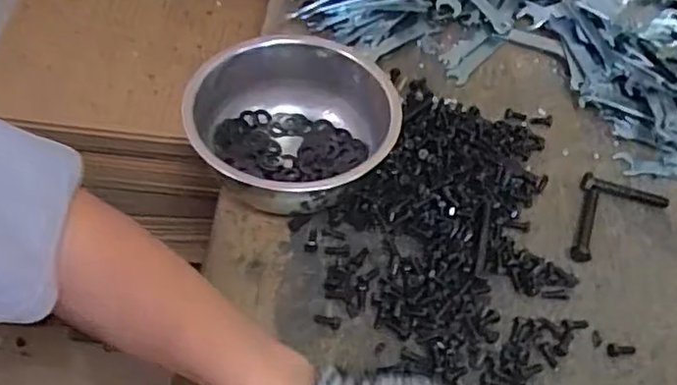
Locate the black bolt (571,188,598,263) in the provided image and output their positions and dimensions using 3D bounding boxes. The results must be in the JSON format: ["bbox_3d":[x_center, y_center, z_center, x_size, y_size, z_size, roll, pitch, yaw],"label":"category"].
[{"bbox_3d":[0.210,0.026,0.545,0.014,0.011,0.078,19,53,10],"label":"black bolt"}]

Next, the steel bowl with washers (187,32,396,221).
[{"bbox_3d":[-0.041,-0.048,0.538,0.163,0.076,0.160,2,52,-2],"label":"steel bowl with washers"}]

